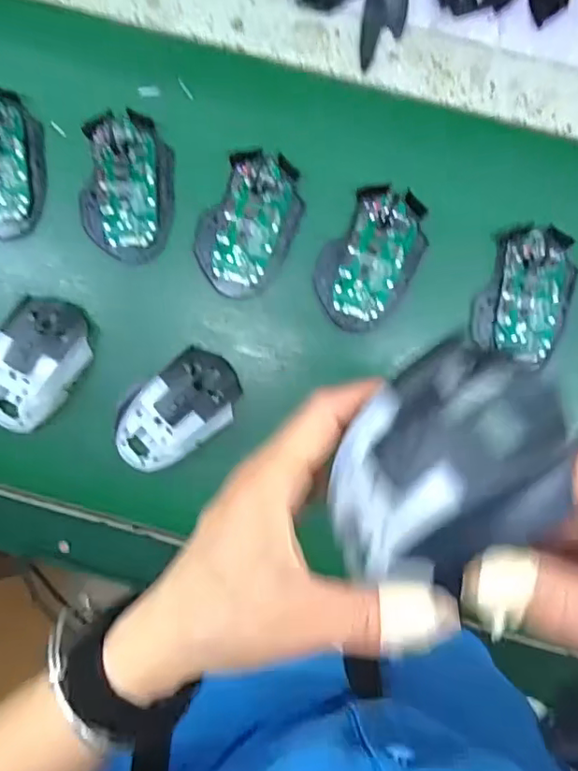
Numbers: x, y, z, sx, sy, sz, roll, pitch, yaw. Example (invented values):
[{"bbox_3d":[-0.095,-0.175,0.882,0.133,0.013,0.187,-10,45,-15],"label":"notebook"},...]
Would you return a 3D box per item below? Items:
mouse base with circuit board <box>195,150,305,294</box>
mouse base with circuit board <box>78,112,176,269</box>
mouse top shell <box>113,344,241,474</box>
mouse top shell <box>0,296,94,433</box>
[{"bbox_3d":[-0.034,-0.130,0.452,0.074,0.025,0.111,23,88,1],"label":"mouse base with circuit board"},{"bbox_3d":[-0.132,-0.160,0.453,0.072,0.019,0.113,9,88,1],"label":"mouse base with circuit board"},{"bbox_3d":[-0.093,0.024,0.463,0.114,0.036,0.067,-40,91,2],"label":"mouse top shell"},{"bbox_3d":[-0.210,-0.015,0.462,0.065,0.034,0.117,24,92,0],"label":"mouse top shell"}]

